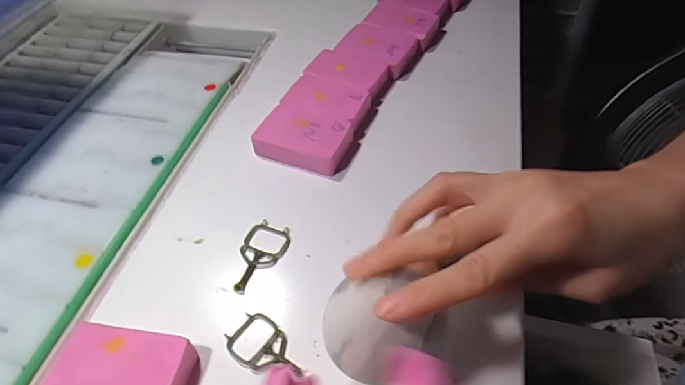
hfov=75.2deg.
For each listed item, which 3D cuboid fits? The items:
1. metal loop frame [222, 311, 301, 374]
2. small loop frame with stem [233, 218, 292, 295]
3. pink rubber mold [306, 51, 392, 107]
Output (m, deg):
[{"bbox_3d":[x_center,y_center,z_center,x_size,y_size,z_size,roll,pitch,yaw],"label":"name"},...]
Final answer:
[{"bbox_3d":[-0.044,0.088,0.253,0.048,0.004,0.028,31,57,26],"label":"metal loop frame"},{"bbox_3d":[-0.056,0.042,0.295,0.030,0.004,0.054,15,52,15],"label":"small loop frame with stem"},{"bbox_3d":[0.005,-0.107,0.409,0.073,0.020,0.047,18,53,17],"label":"pink rubber mold"}]

